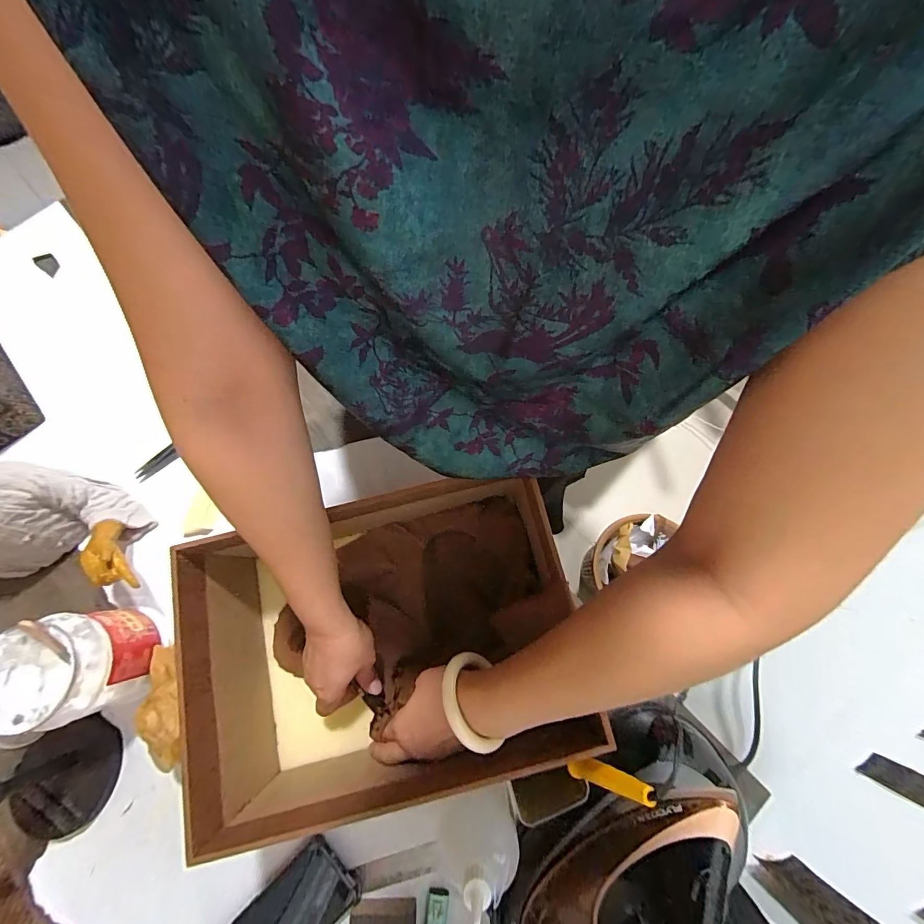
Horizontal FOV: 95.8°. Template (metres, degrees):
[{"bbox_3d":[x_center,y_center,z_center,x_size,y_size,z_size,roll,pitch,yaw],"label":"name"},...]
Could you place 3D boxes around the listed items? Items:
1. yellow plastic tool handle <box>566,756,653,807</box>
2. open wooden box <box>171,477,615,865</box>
[{"bbox_3d":[0.122,0.265,0.352,0.009,0.090,0.017,1,71,-31],"label":"yellow plastic tool handle"},{"bbox_3d":[-0.079,0.180,0.438,0.323,0.161,0.257,-13,74,-2],"label":"open wooden box"}]

